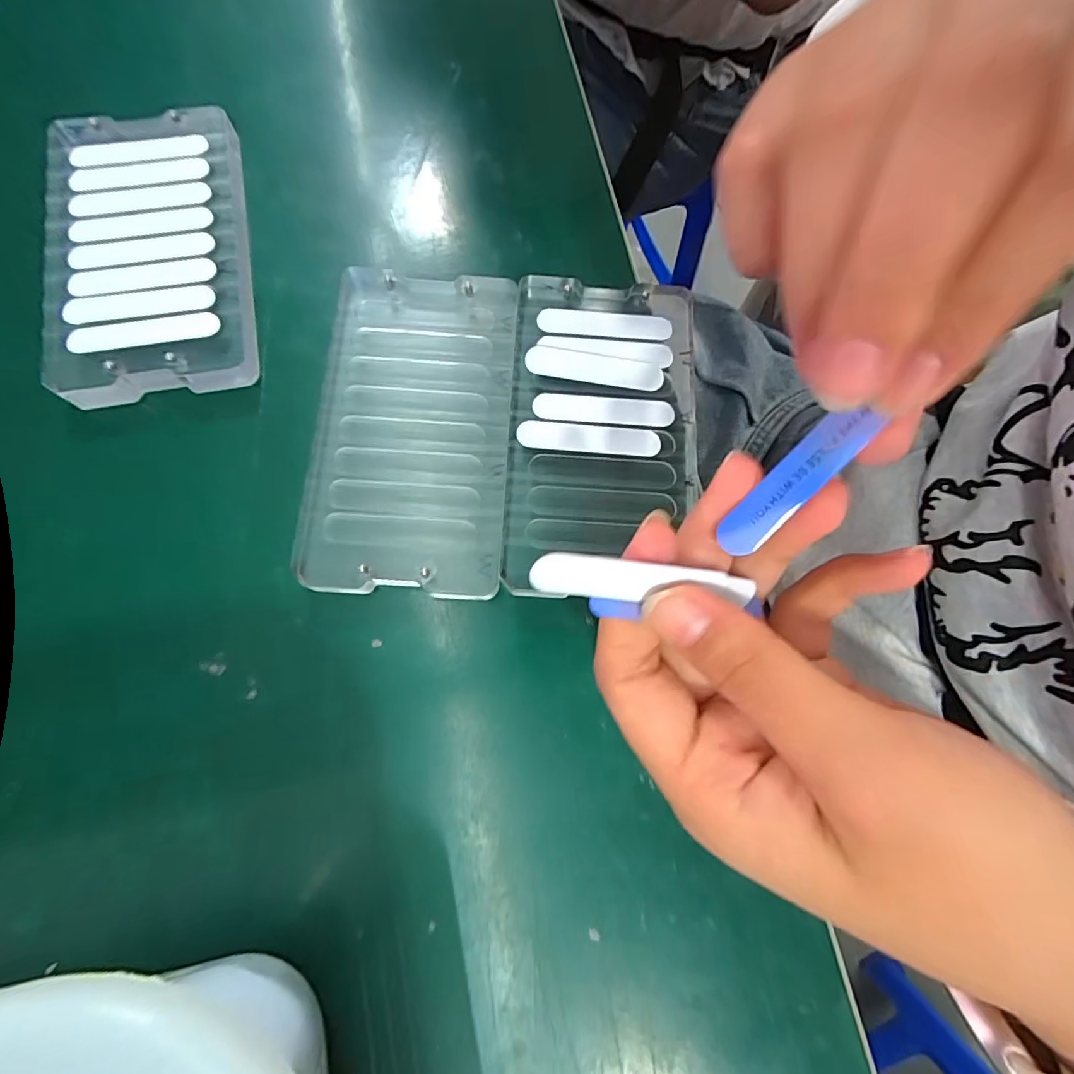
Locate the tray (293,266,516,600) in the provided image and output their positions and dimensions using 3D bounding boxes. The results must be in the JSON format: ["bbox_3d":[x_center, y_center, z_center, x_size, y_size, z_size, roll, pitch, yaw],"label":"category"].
[{"bbox_3d":[-0.045,-0.041,0.186,0.067,0.011,0.123,3,77,-1],"label":"tray"}]

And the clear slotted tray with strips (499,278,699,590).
[{"bbox_3d":[0.024,-0.040,0.189,0.066,0.012,0.121,3,77,-1],"label":"clear slotted tray with strips"}]

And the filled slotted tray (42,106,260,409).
[{"bbox_3d":[-0.150,-0.110,0.197,0.070,0.015,0.121,-11,77,-4],"label":"filled slotted tray"}]

